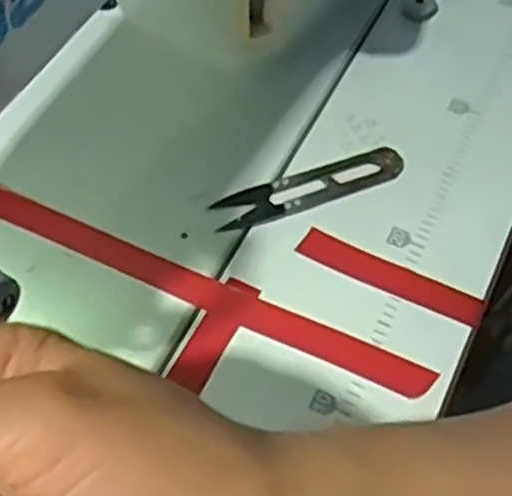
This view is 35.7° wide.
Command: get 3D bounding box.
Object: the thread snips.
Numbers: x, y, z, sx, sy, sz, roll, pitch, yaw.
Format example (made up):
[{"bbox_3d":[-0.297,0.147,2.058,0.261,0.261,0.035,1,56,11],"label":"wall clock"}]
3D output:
[{"bbox_3d":[0.029,-0.032,0.411,0.104,0.007,0.026,-19,60,-12],"label":"thread snips"}]

